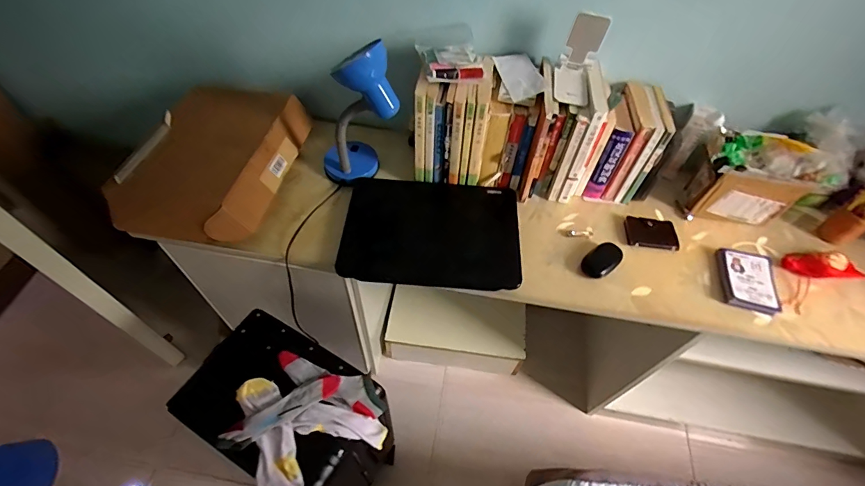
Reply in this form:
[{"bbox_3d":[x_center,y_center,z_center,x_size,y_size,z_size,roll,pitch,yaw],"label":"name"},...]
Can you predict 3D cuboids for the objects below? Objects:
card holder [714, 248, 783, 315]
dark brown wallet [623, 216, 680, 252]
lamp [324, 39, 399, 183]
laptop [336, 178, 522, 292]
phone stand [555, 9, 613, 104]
[{"bbox_3d":[0.631,0.075,0.830,0.098,0.027,0.130,10,54,7],"label":"card holder"},{"bbox_3d":[0.471,-0.020,0.894,0.105,0.017,0.077,6,53,3],"label":"dark brown wallet"},{"bbox_3d":[-0.156,-0.250,0.834,0.152,0.303,0.133,-12,56,-11],"label":"lamp"},{"bbox_3d":[0.000,-0.029,0.862,0.349,0.024,0.267,4,53,2],"label":"laptop"},{"bbox_3d":[0.268,-0.337,0.761,0.073,0.118,0.105,17,56,9],"label":"phone stand"}]

